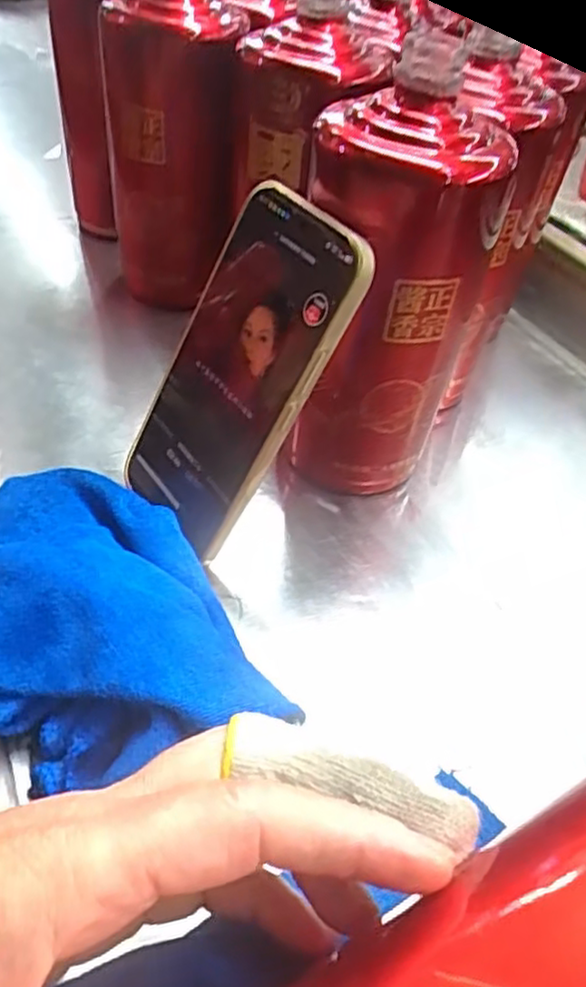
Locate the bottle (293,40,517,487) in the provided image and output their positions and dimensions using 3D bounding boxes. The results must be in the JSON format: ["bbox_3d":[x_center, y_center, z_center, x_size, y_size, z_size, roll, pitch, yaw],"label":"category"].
[{"bbox_3d":[0.038,-0.081,0.315,0.071,0.188,0.077,-31,55,-33],"label":"bottle"}]

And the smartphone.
[{"bbox_3d":[-0.027,-0.050,0.304,0.009,0.154,0.079,-2,41,-47],"label":"smartphone"}]

